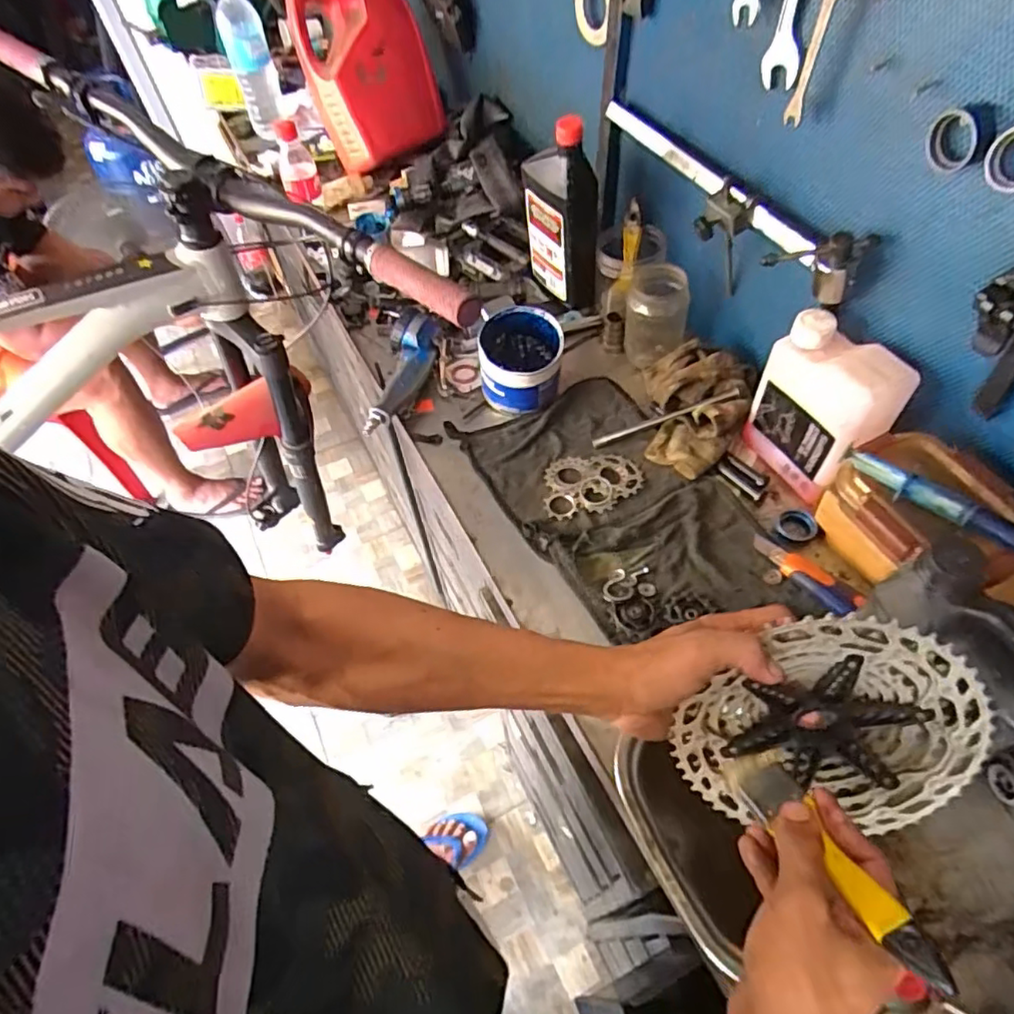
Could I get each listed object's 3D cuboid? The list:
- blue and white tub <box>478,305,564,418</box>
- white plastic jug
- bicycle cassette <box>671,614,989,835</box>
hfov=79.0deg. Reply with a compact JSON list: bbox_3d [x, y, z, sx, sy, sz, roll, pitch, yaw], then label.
[{"bbox_3d":[0.016,-0.174,0.764,0.093,0.103,0.089,-2,55,3],"label":"blue and white tub"},{"bbox_3d":[0.319,-0.088,0.633,0.070,0.179,0.129,-18,56,-8],"label":"white plastic jug"},{"bbox_3d":[0.218,0.149,0.429,0.189,0.184,0.043,4,30,11],"label":"bicycle cassette"}]

